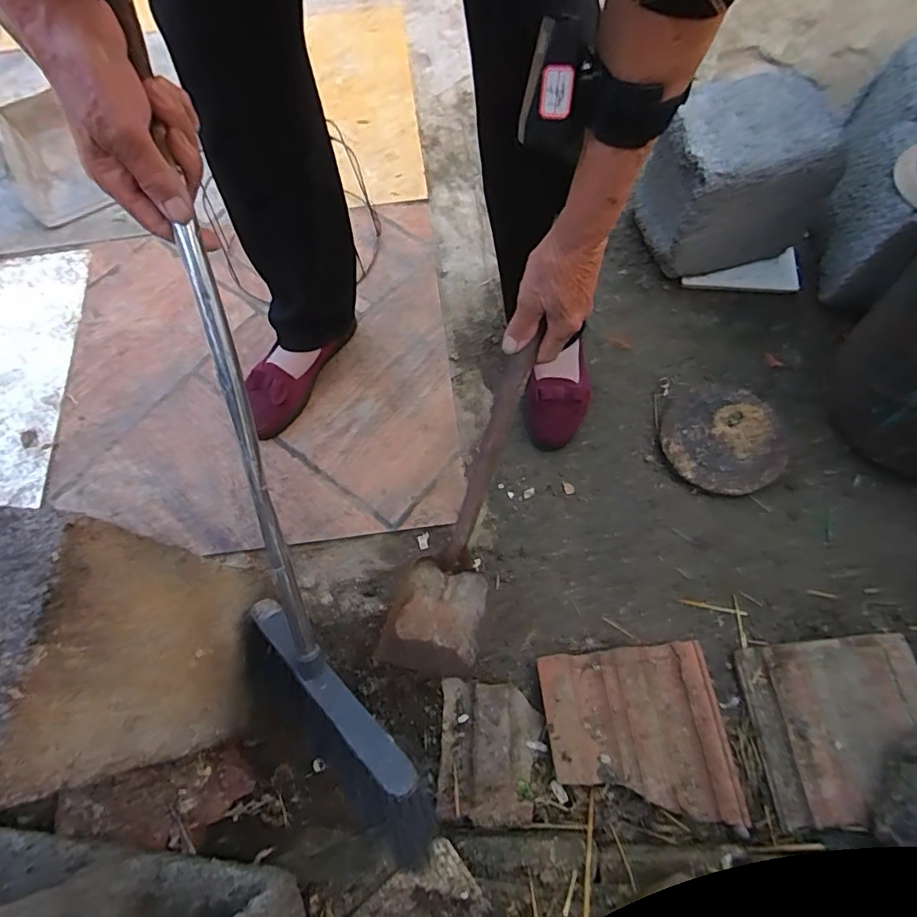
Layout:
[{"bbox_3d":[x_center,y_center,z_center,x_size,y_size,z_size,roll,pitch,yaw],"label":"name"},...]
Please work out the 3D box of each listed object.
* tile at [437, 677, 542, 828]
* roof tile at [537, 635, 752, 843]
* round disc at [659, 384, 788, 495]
[{"bbox_3d":[0.036,0.345,0.630,0.112,0.035,0.142,3,69,3],"label":"tile"},{"bbox_3d":[0.214,0.332,0.640,0.212,0.039,0.194,-6,69,-1],"label":"roof tile"},{"bbox_3d":[0.386,-0.032,0.783,0.163,0.027,0.167,-1,69,2],"label":"round disc"}]

